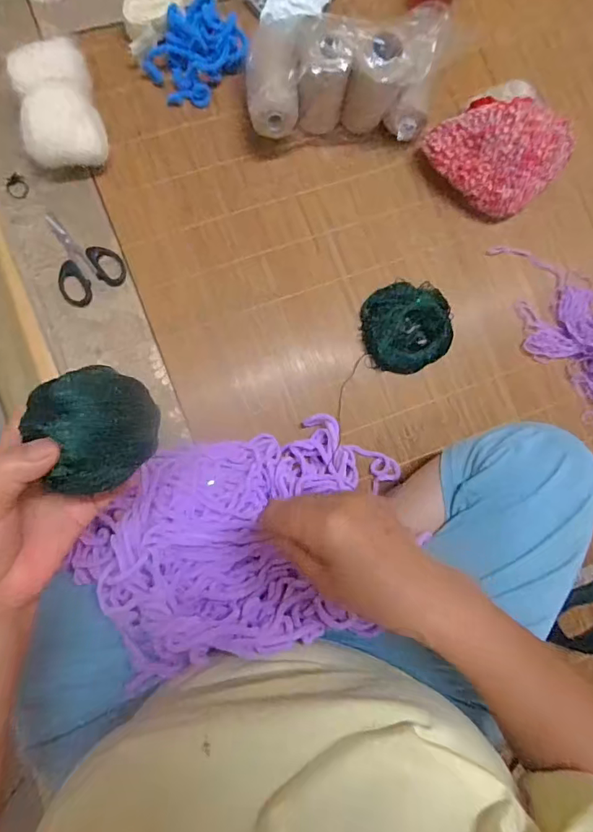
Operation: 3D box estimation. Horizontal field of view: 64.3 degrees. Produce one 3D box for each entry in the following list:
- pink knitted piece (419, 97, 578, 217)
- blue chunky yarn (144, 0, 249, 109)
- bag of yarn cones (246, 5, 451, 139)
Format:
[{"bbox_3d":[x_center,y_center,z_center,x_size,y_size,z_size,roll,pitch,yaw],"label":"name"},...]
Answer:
[{"bbox_3d":[0.255,-0.329,0.584,0.146,0.076,0.135,-42,90,-7],"label":"pink knitted piece"},{"bbox_3d":[-0.120,-0.441,0.568,0.093,0.031,0.124,42,83,-1],"label":"blue chunky yarn"},{"bbox_3d":[0.050,-0.399,0.551,0.214,0.116,0.130,-7,86,-5],"label":"bag of yarn cones"}]

